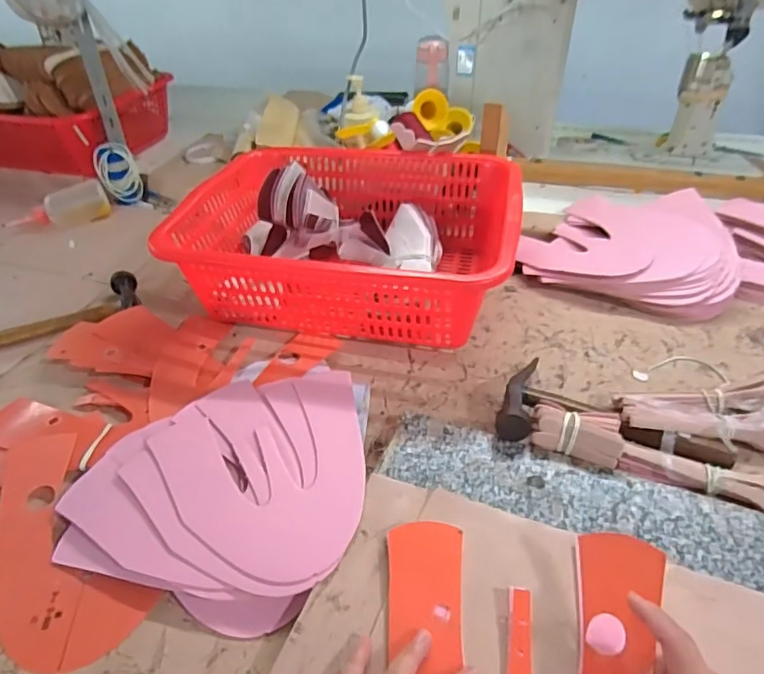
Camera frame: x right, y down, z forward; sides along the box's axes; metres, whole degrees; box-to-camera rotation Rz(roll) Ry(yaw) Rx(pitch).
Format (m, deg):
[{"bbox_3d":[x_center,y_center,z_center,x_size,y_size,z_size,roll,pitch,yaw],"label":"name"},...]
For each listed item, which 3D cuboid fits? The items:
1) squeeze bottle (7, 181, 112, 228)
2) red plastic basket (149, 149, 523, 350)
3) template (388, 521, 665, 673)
[{"bbox_3d":[-0.555,-0.220,0.926,0.164,0.052,0.044,-25,46,-24],"label":"squeeze bottle"},{"bbox_3d":[-0.038,-0.140,0.741,0.424,0.132,0.325,7,42,10],"label":"red plastic basket"},{"bbox_3d":[0.081,0.216,0.349,0.182,0.054,0.191,-1,42,1],"label":"template"}]

